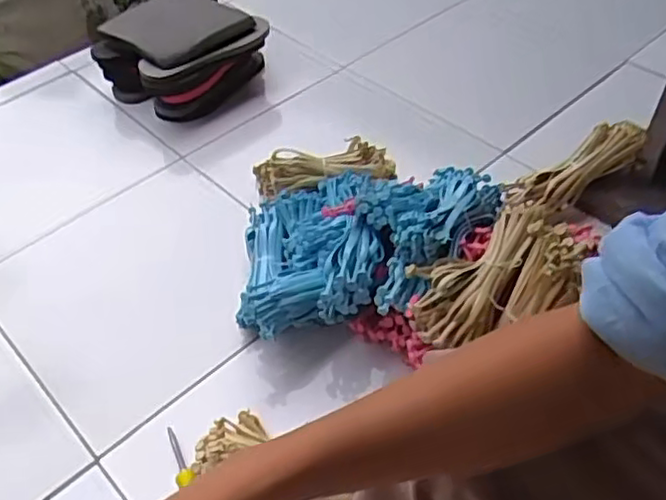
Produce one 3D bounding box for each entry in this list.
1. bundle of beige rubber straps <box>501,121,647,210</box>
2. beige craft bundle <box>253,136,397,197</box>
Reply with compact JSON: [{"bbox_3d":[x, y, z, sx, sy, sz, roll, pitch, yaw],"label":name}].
[{"bbox_3d":[0.362,-0.121,1.000,0.217,0.043,0.064,-30,50,4],"label":"bundle of beige rubber straps"},{"bbox_3d":[-0.014,-0.125,1.084,0.219,0.071,0.071,-12,48,-7],"label":"beige craft bundle"}]

